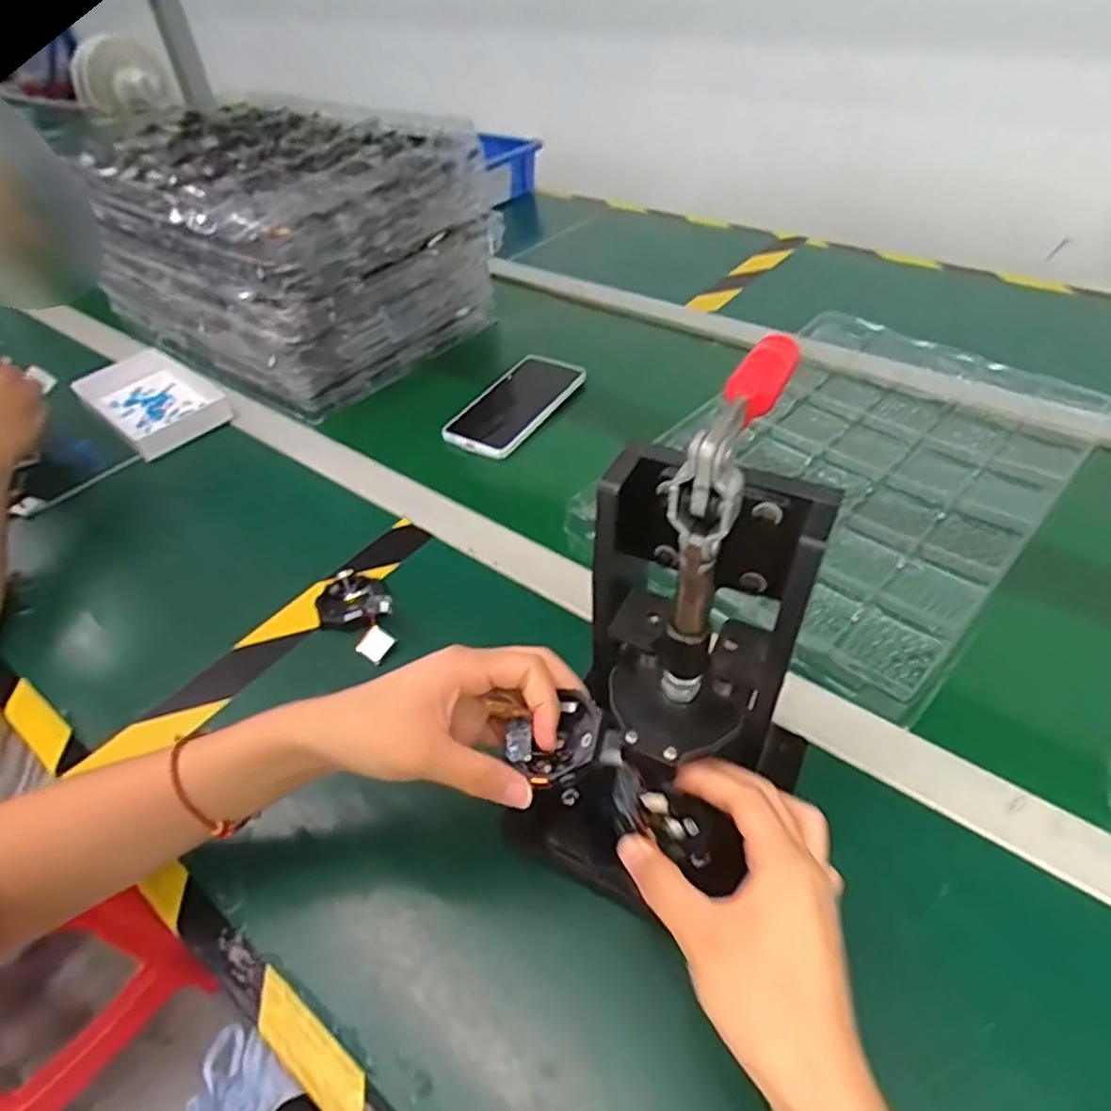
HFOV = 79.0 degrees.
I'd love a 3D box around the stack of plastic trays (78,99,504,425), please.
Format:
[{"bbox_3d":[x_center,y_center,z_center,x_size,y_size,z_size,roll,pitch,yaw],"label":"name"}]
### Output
[{"bbox_3d":[-0.301,-0.376,0.807,0.368,0.193,0.328,27,53,29],"label":"stack of plastic trays"}]

